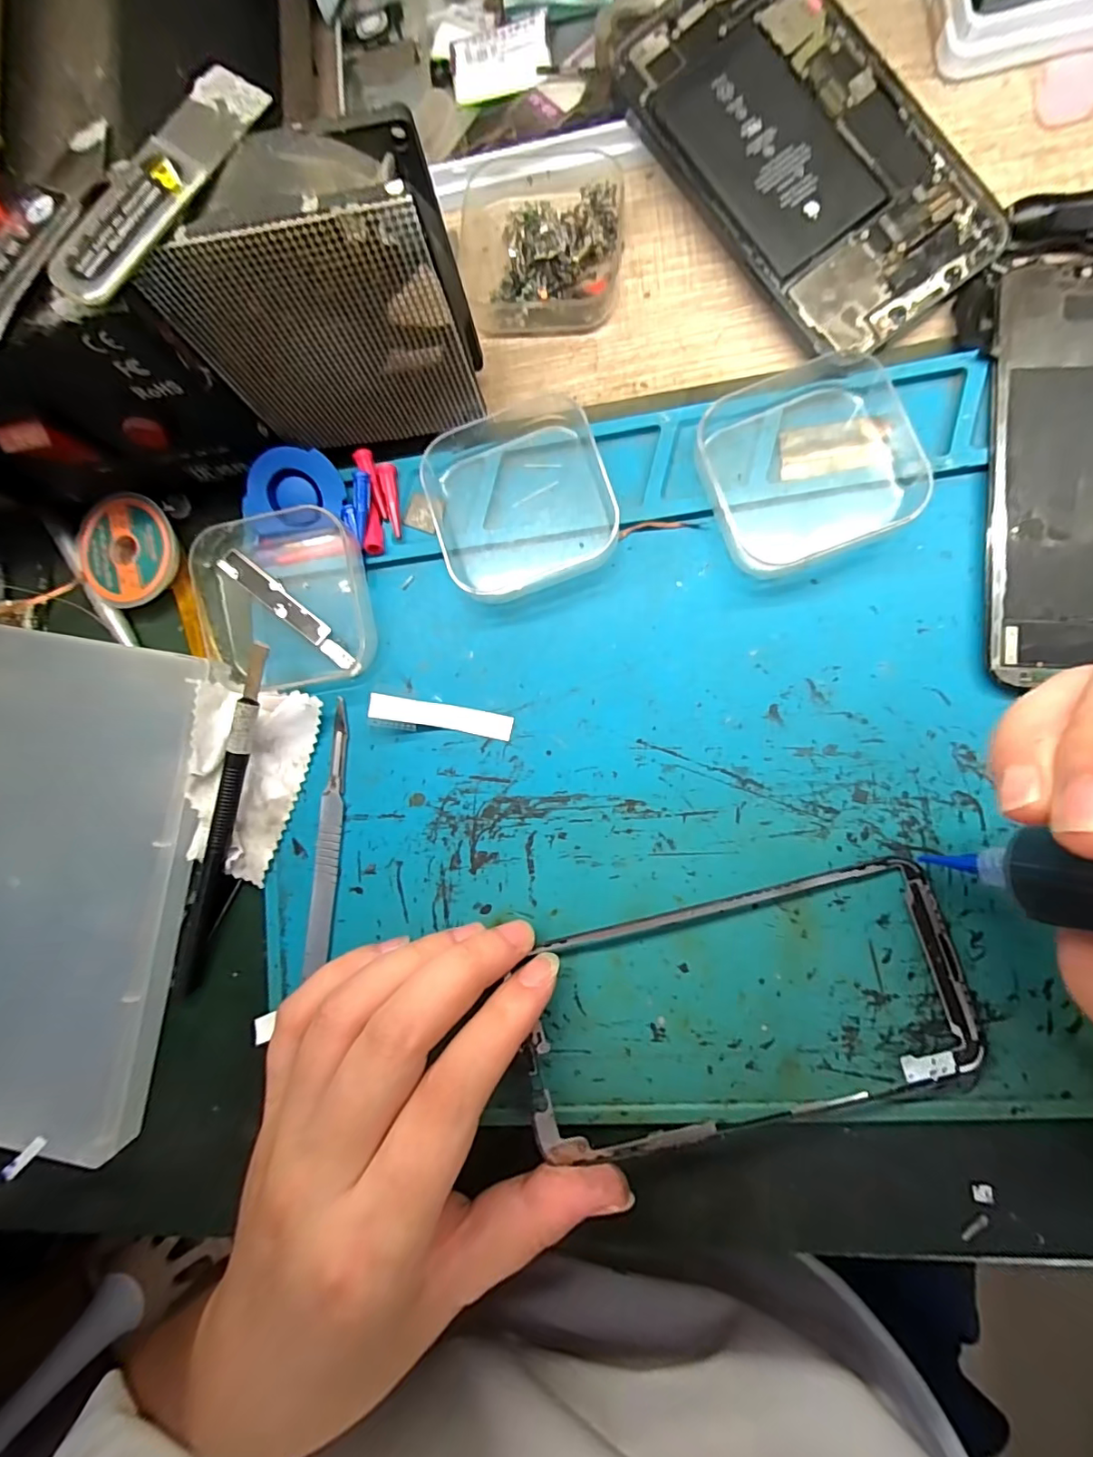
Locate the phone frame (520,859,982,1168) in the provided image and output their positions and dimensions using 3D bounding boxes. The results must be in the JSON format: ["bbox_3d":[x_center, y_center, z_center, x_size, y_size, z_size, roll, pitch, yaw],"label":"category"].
[{"bbox_3d":[0.061,0.092,0.175,0.144,0.014,0.070,-17,84,8],"label":"phone frame"}]

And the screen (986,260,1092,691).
[{"bbox_3d":[0.181,-0.084,0.173,0.067,0.005,0.137,4,87,9],"label":"screen"}]

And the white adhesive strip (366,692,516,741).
[{"bbox_3d":[-0.038,-0.004,0.200,0.051,0.007,0.009,10,88,-4],"label":"white adhesive strip"}]

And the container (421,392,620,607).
[{"bbox_3d":[-0.010,-0.085,0.196,0.064,0.020,0.066,-19,83,7],"label":"container"}]

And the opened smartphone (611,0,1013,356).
[{"bbox_3d":[0.089,-0.203,0.190,0.071,0.005,0.143,-36,88,7],"label":"opened smartphone"}]

